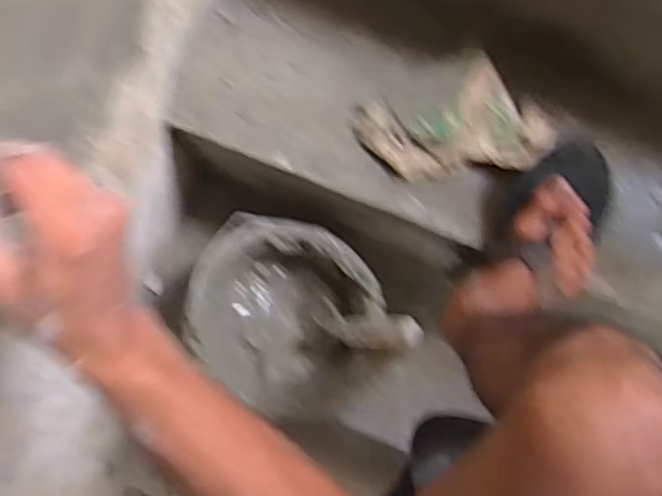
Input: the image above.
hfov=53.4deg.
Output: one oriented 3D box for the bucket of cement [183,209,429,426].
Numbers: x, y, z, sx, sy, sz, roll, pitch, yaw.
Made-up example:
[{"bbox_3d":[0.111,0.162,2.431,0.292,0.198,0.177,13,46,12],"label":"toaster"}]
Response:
[{"bbox_3d":[-0.047,0.087,0.894,0.214,0.183,0.266,-42,83,-7],"label":"bucket of cement"}]

